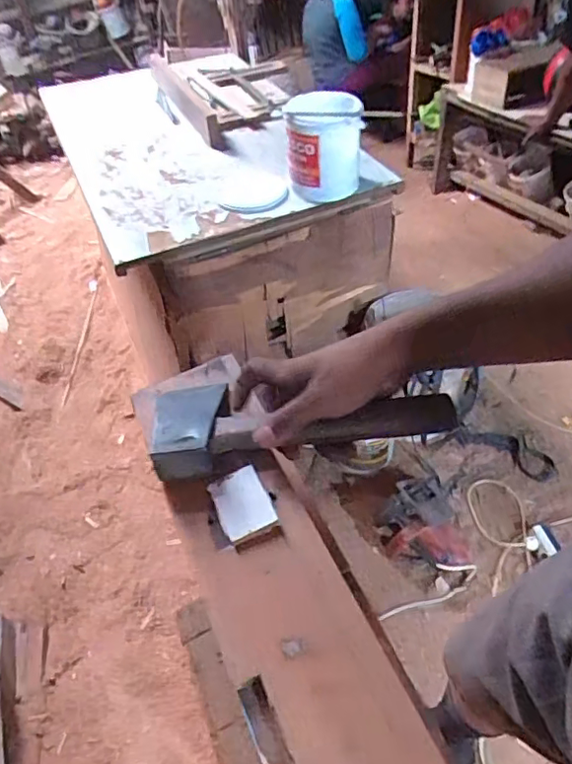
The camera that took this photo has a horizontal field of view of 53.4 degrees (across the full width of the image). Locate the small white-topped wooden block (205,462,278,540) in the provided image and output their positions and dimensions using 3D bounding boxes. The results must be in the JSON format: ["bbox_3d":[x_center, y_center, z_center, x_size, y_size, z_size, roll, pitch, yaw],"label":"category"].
[{"bbox_3d":[-0.037,0.100,0.476,0.043,0.009,0.061,-20,44,-14],"label":"small white-topped wooden block"}]

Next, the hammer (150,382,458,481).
[{"bbox_3d":[0.014,0.025,0.519,0.268,0.033,0.103,-6,42,1],"label":"hammer"}]

